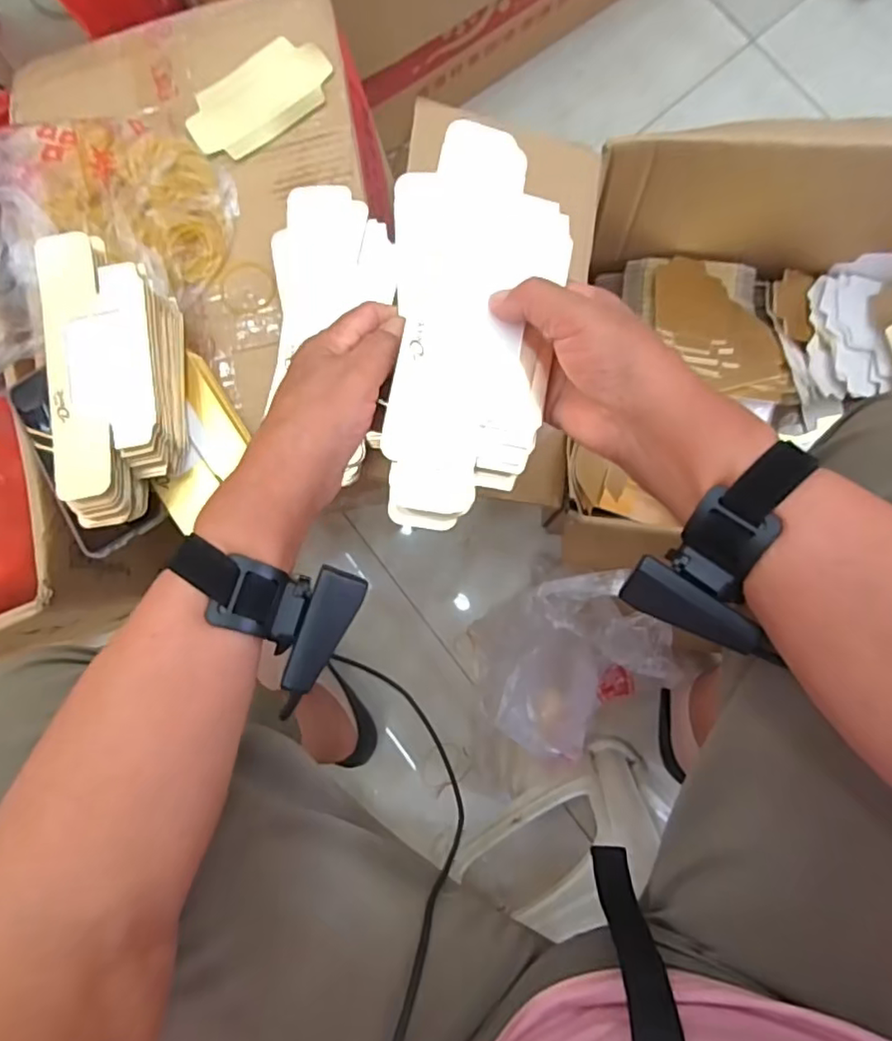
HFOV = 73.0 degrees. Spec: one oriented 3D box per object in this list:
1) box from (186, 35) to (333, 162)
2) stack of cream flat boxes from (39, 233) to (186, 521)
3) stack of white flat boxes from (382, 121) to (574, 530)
[{"bbox_3d":[-0.157,-0.356,0.511,0.125,0.006,0.074,-38,82,2],"label":"box"},{"bbox_3d":[-0.249,-0.107,0.454,0.086,0.045,0.213,-8,85,6],"label":"stack of cream flat boxes"},{"bbox_3d":[0.014,-0.111,0.359,0.097,0.034,0.227,7,90,7],"label":"stack of white flat boxes"}]

